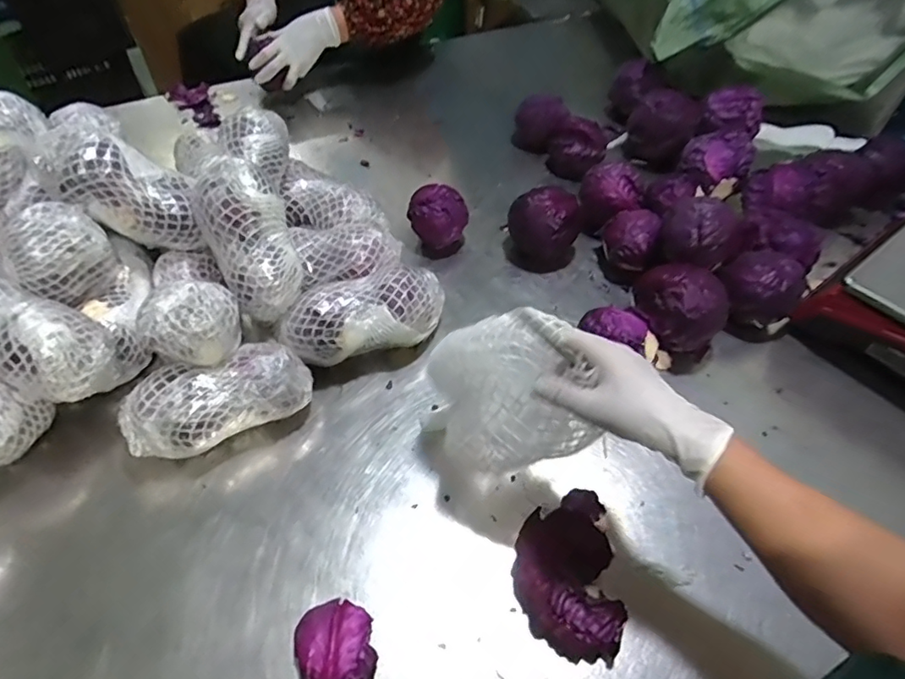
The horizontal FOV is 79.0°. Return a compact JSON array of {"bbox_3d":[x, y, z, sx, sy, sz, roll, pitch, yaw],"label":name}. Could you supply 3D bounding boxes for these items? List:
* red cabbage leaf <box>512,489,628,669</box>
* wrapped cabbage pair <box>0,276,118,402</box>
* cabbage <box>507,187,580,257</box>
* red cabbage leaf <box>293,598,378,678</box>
[{"bbox_3d":[0.106,0.207,0.511,0.096,0.045,0.153,1,48,0],"label":"red cabbage leaf"},{"bbox_3d":[-0.421,-0.007,0.529,0.186,0.078,0.086,24,50,-4],"label":"wrapped cabbage pair"},{"bbox_3d":[0.133,-0.170,0.778,0.084,0.087,0.081,1,50,-2],"label":"cabbage"},{"bbox_3d":[-0.102,0.267,0.473,0.066,0.018,0.081,-10,49,-10],"label":"red cabbage leaf"}]

